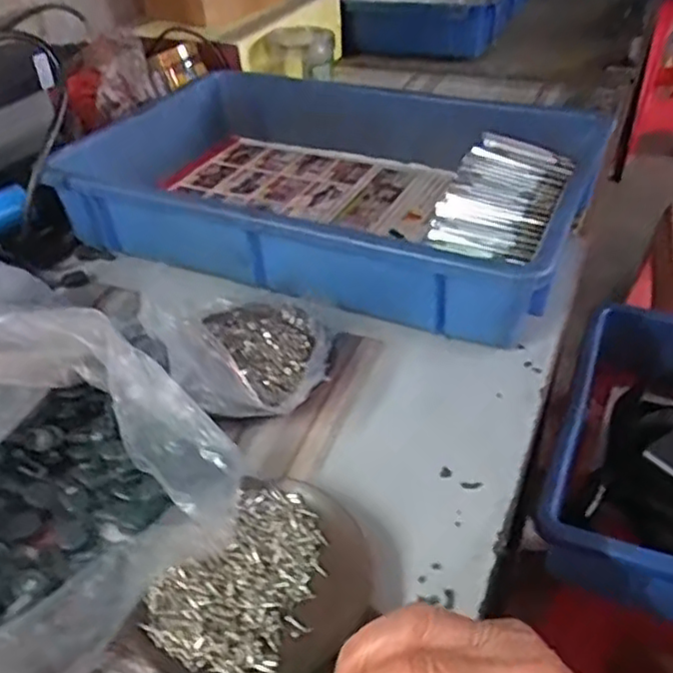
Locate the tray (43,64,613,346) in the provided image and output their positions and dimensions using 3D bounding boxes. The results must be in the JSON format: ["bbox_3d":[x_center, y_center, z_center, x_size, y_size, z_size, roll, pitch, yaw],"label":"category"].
[{"bbox_3d":[-0.001,-0.147,0.617,0.433,0.077,0.319,15,42,21],"label":"tray"}]

